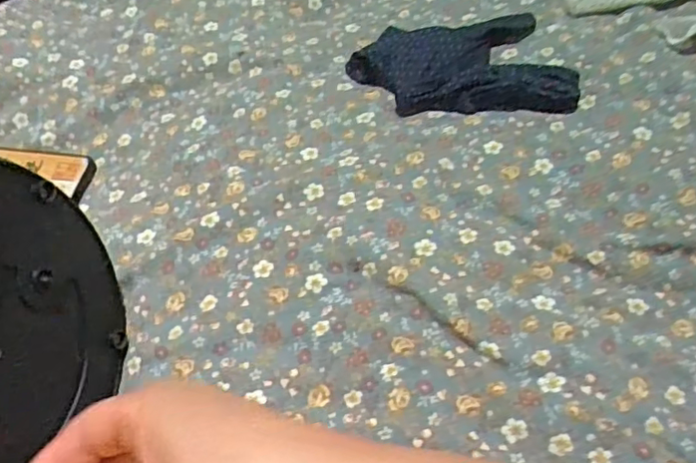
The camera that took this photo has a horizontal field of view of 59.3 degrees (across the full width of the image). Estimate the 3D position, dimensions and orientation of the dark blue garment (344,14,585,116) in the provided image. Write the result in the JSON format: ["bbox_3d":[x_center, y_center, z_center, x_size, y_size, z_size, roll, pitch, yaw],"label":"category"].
[{"bbox_3d":[0.082,-0.131,0.449,0.155,0.016,0.109,1,52,9],"label":"dark blue garment"}]

